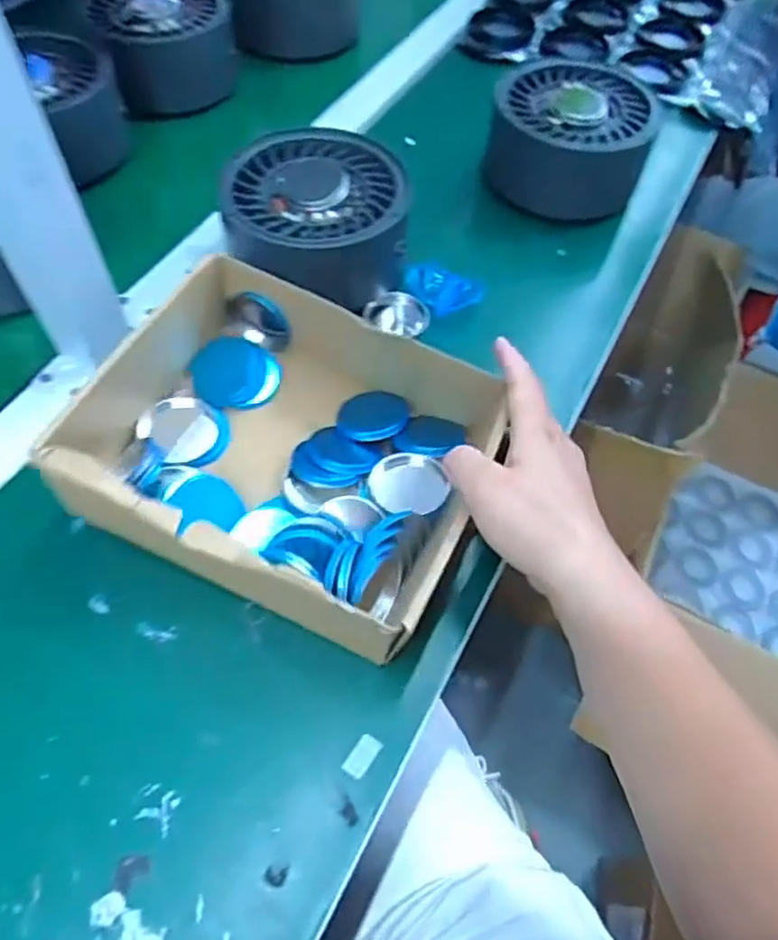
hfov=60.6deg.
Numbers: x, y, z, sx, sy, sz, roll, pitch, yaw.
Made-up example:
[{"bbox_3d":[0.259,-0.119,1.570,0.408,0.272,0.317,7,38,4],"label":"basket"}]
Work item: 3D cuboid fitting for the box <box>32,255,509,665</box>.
[{"bbox_3d":[-0.051,-0.014,0.391,0.212,0.078,0.179,24,61,12],"label":"box"}]

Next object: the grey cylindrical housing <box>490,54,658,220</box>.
[{"bbox_3d":[0.159,-0.296,0.584,0.132,0.064,0.135,1,59,-2],"label":"grey cylindrical housing"}]

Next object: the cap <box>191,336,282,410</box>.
[{"bbox_3d":[-0.100,-0.064,0.436,0.055,0.013,0.048,-2,59,-4],"label":"cap"}]

